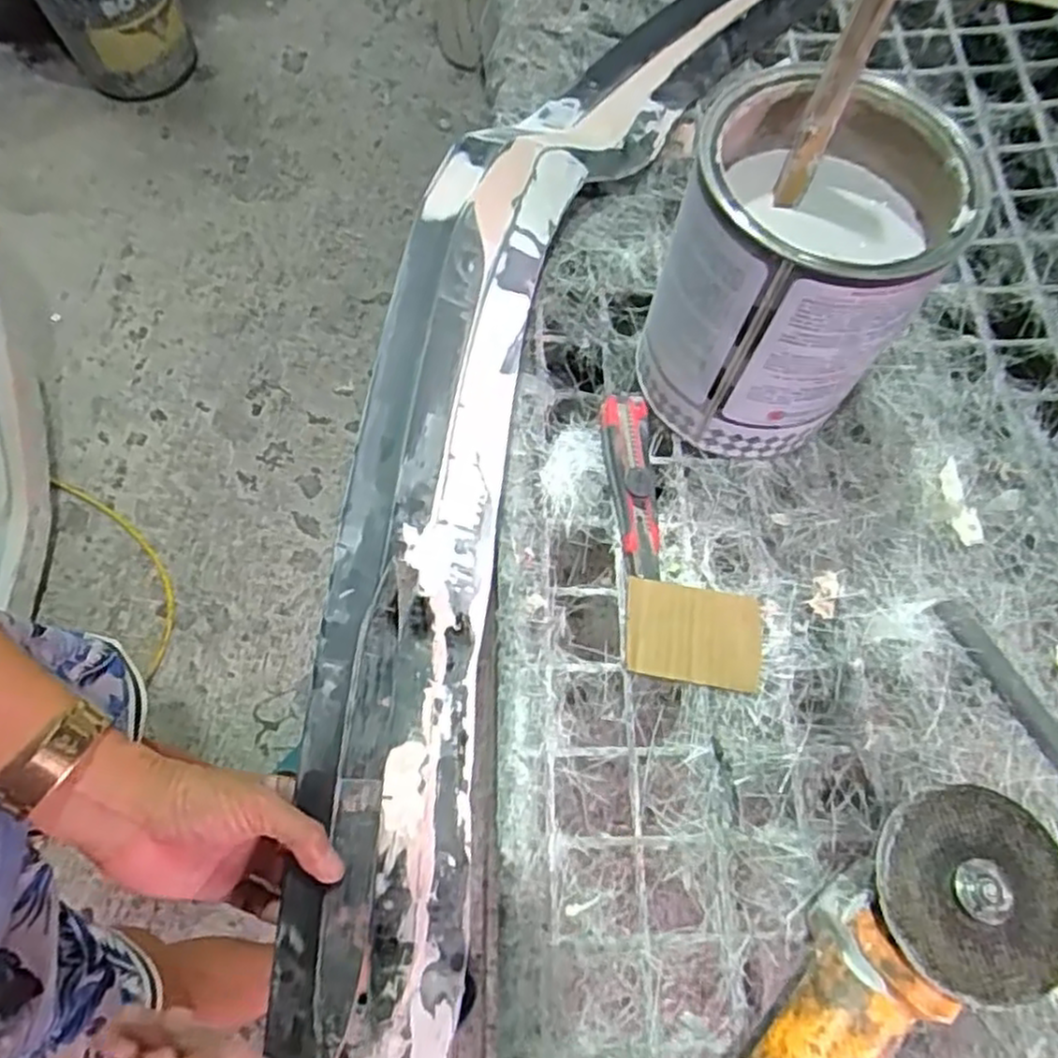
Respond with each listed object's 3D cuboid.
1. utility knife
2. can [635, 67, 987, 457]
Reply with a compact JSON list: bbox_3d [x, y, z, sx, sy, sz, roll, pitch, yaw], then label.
[{"bbox_3d":[0.077,-0.039,0.559,0.038,0.032,0.152,-1,69,0],"label":"utility knife"},{"bbox_3d":[0.179,-0.169,0.519,0.152,0.206,0.162,0,69,1],"label":"can"}]

